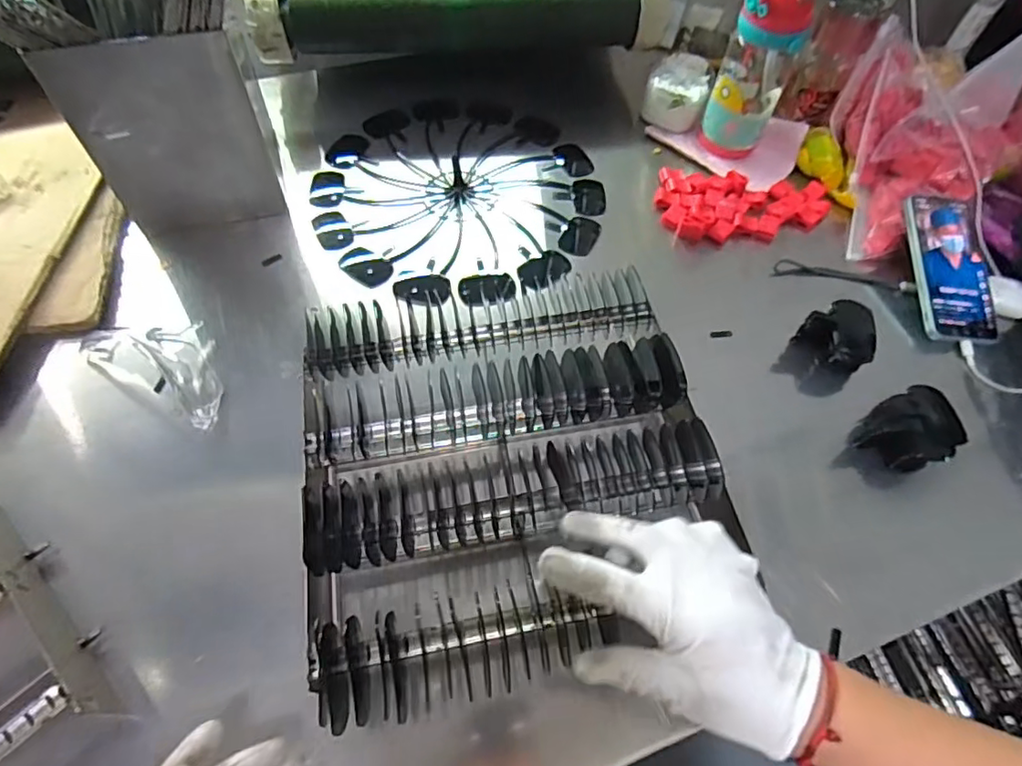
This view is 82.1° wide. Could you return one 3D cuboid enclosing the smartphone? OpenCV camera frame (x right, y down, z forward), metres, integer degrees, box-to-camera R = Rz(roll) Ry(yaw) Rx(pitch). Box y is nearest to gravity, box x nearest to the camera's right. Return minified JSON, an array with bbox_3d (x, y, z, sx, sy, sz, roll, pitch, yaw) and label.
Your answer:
[{"bbox_3d":[0.452,-0.120,0.600,0.079,0.016,0.166,3,73,-2],"label":"smartphone"}]

